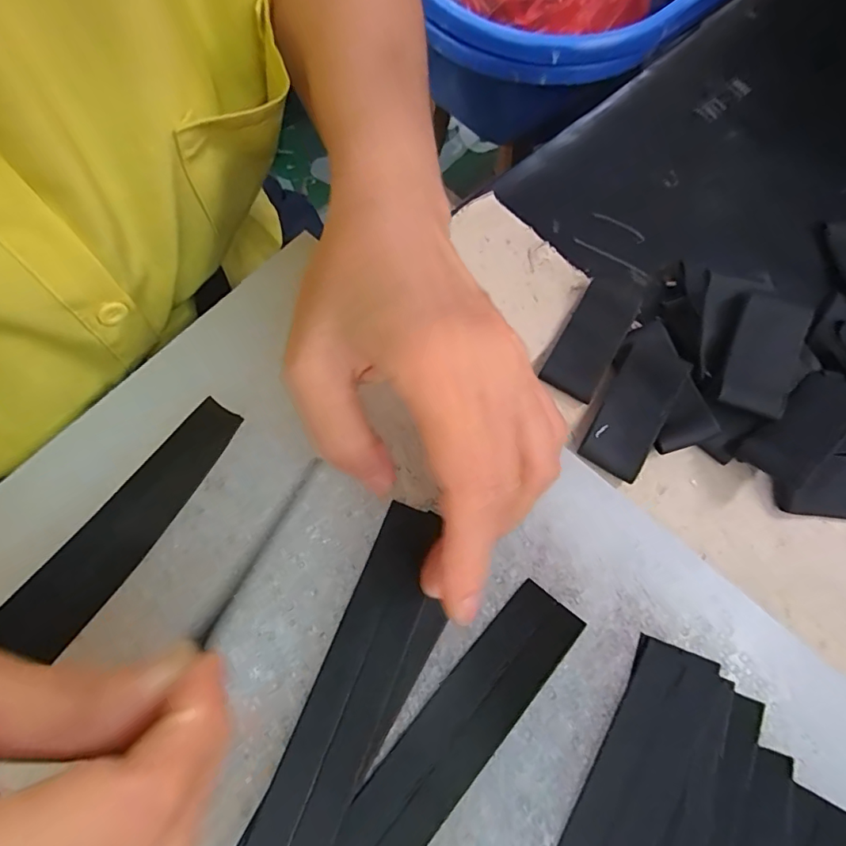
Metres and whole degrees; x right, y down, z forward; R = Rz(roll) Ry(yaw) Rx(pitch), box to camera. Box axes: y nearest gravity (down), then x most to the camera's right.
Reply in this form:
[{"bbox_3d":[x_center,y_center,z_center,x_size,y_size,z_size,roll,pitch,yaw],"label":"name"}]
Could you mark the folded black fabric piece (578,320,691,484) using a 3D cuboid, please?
[{"bbox_3d":[0.097,-0.012,0.227,0.026,0.007,0.074,27,75,12],"label":"folded black fabric piece"}]

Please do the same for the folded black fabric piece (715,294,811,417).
[{"bbox_3d":[0.154,-0.031,0.226,0.029,0.009,0.055,23,73,8],"label":"folded black fabric piece"}]

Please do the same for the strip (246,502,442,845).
[{"bbox_3d":[-0.024,0.090,0.177,0.026,0.006,0.123,20,71,5],"label":"strip"}]

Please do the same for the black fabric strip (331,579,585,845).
[{"bbox_3d":[0.008,0.111,0.172,0.027,0.008,0.122,39,80,14],"label":"black fabric strip"}]

